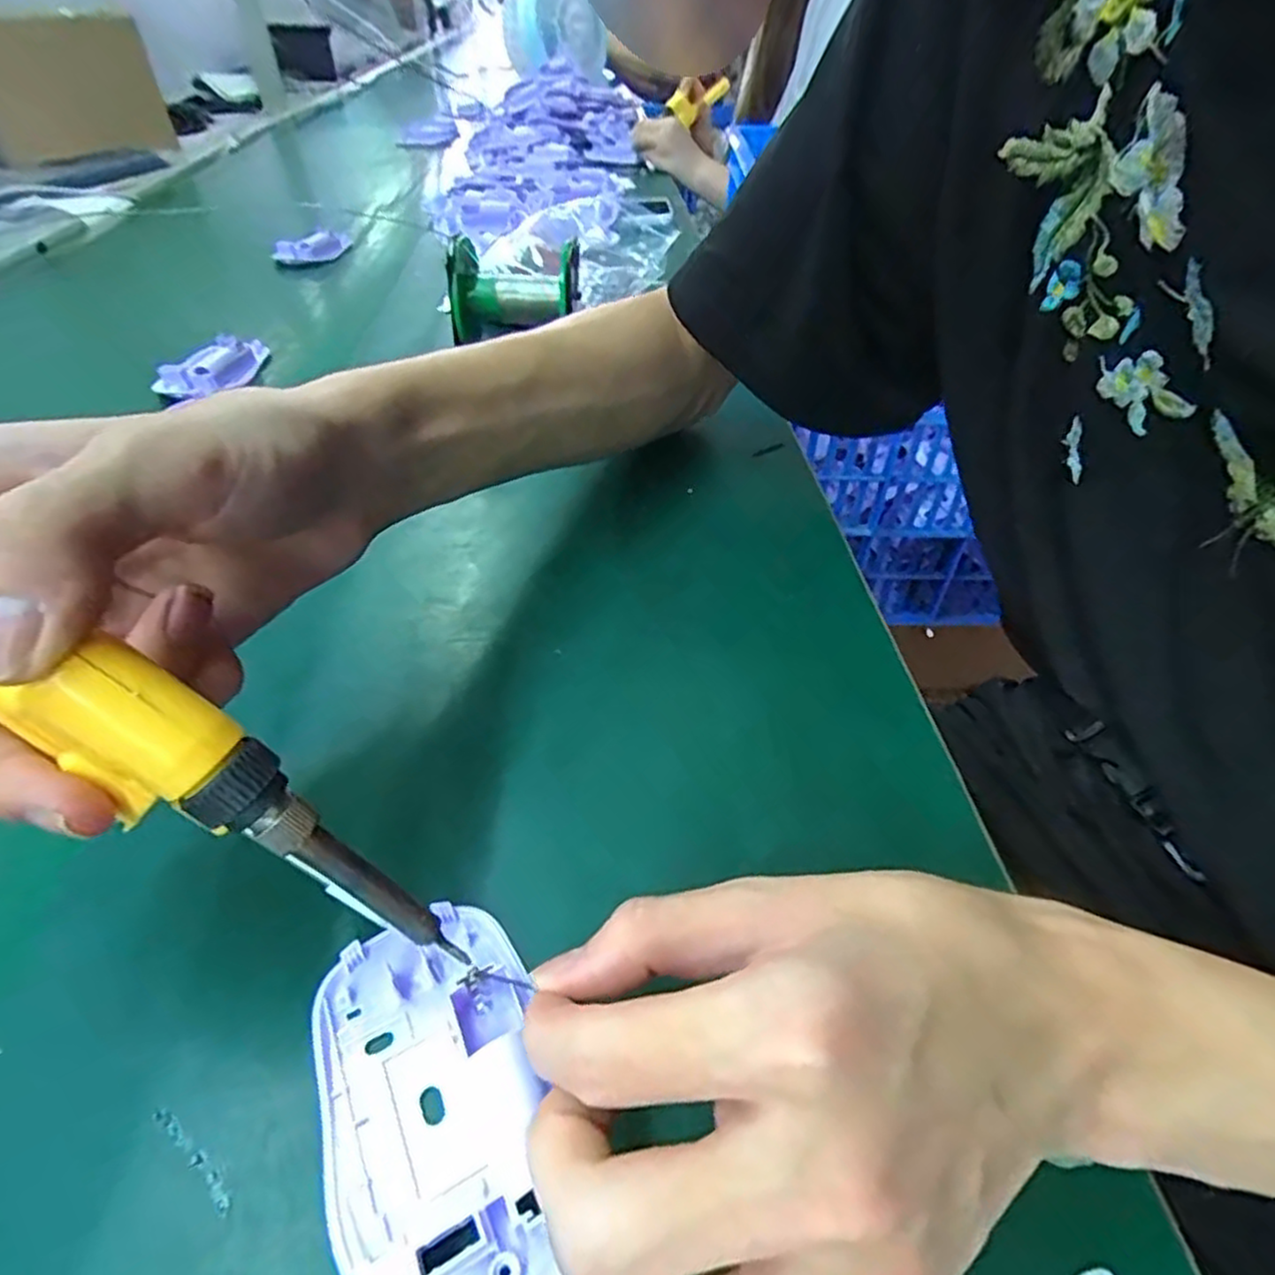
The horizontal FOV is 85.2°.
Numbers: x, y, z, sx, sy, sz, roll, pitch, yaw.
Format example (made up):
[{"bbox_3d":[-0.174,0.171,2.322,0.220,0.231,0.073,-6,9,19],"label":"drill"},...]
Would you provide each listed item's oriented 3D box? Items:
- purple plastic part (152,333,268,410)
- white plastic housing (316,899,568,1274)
[{"bbox_3d":[-0.303,-0.197,0.497,0.033,0.026,0.082,10,43,10],"label":"purple plastic part"},{"bbox_3d":[-0.051,0.114,0.172,0.053,0.015,0.095,-14,45,-16],"label":"white plastic housing"}]

